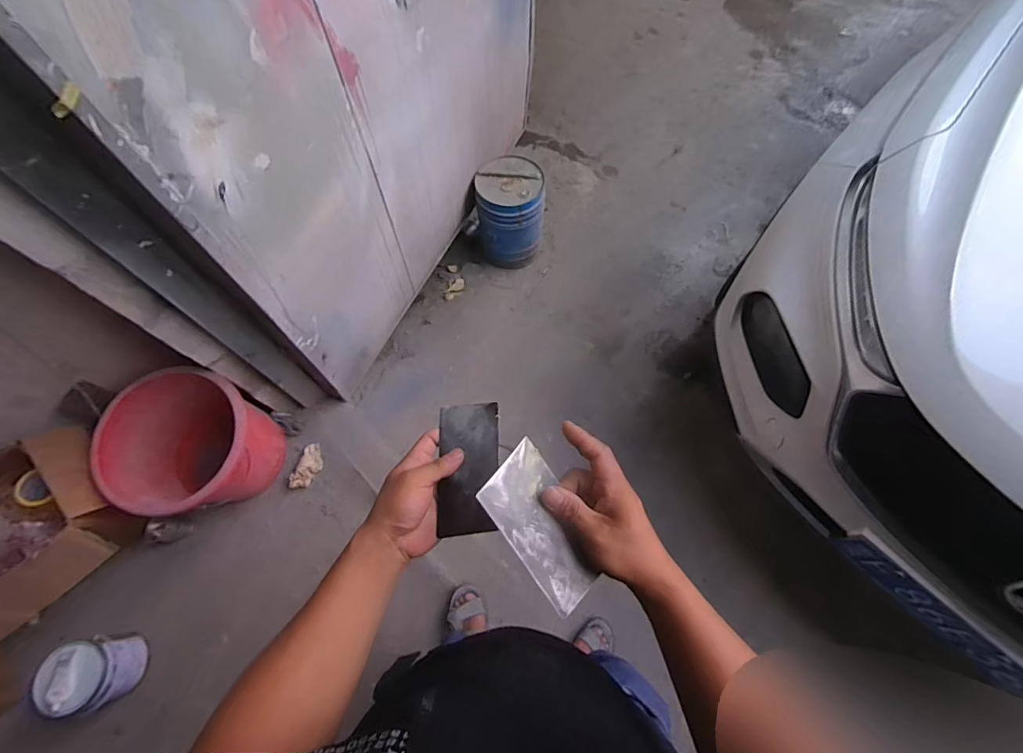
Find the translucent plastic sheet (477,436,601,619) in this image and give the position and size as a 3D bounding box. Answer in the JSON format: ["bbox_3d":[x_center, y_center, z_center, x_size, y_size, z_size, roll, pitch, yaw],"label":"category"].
[{"bbox_3d":[0.029,0.131,0.403,0.074,0.005,0.133,-34,88,-34],"label":"translucent plastic sheet"}]

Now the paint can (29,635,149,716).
[{"bbox_3d":[-1.032,0.729,1.125,0.141,0.151,0.157,-7,66,-2],"label":"paint can"}]

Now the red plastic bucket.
[{"bbox_3d":[-0.838,0.204,1.224,0.348,0.318,0.348,0,66,1],"label":"red plastic bucket"}]

